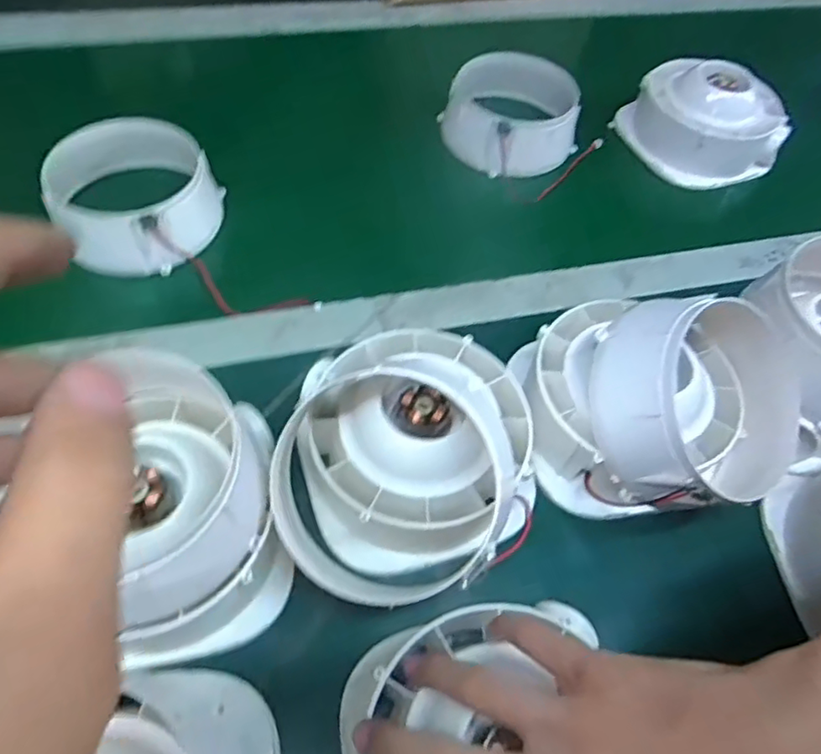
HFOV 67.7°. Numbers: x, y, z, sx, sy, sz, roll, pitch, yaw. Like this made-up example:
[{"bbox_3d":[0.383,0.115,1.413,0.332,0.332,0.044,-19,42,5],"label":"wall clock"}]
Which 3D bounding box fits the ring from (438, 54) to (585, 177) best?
[{"bbox_3d":[0.095,-0.248,0.576,0.125,0.057,0.125,2,56,-2],"label":"ring"}]

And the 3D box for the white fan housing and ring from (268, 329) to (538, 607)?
[{"bbox_3d":[-0.002,0.045,0.354,0.143,0.067,0.154,2,56,-2],"label":"white fan housing and ring"}]

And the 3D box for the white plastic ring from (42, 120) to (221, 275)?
[{"bbox_3d":[-0.212,-0.144,0.473,0.118,0.056,0.123,2,56,-2],"label":"white plastic ring"}]

